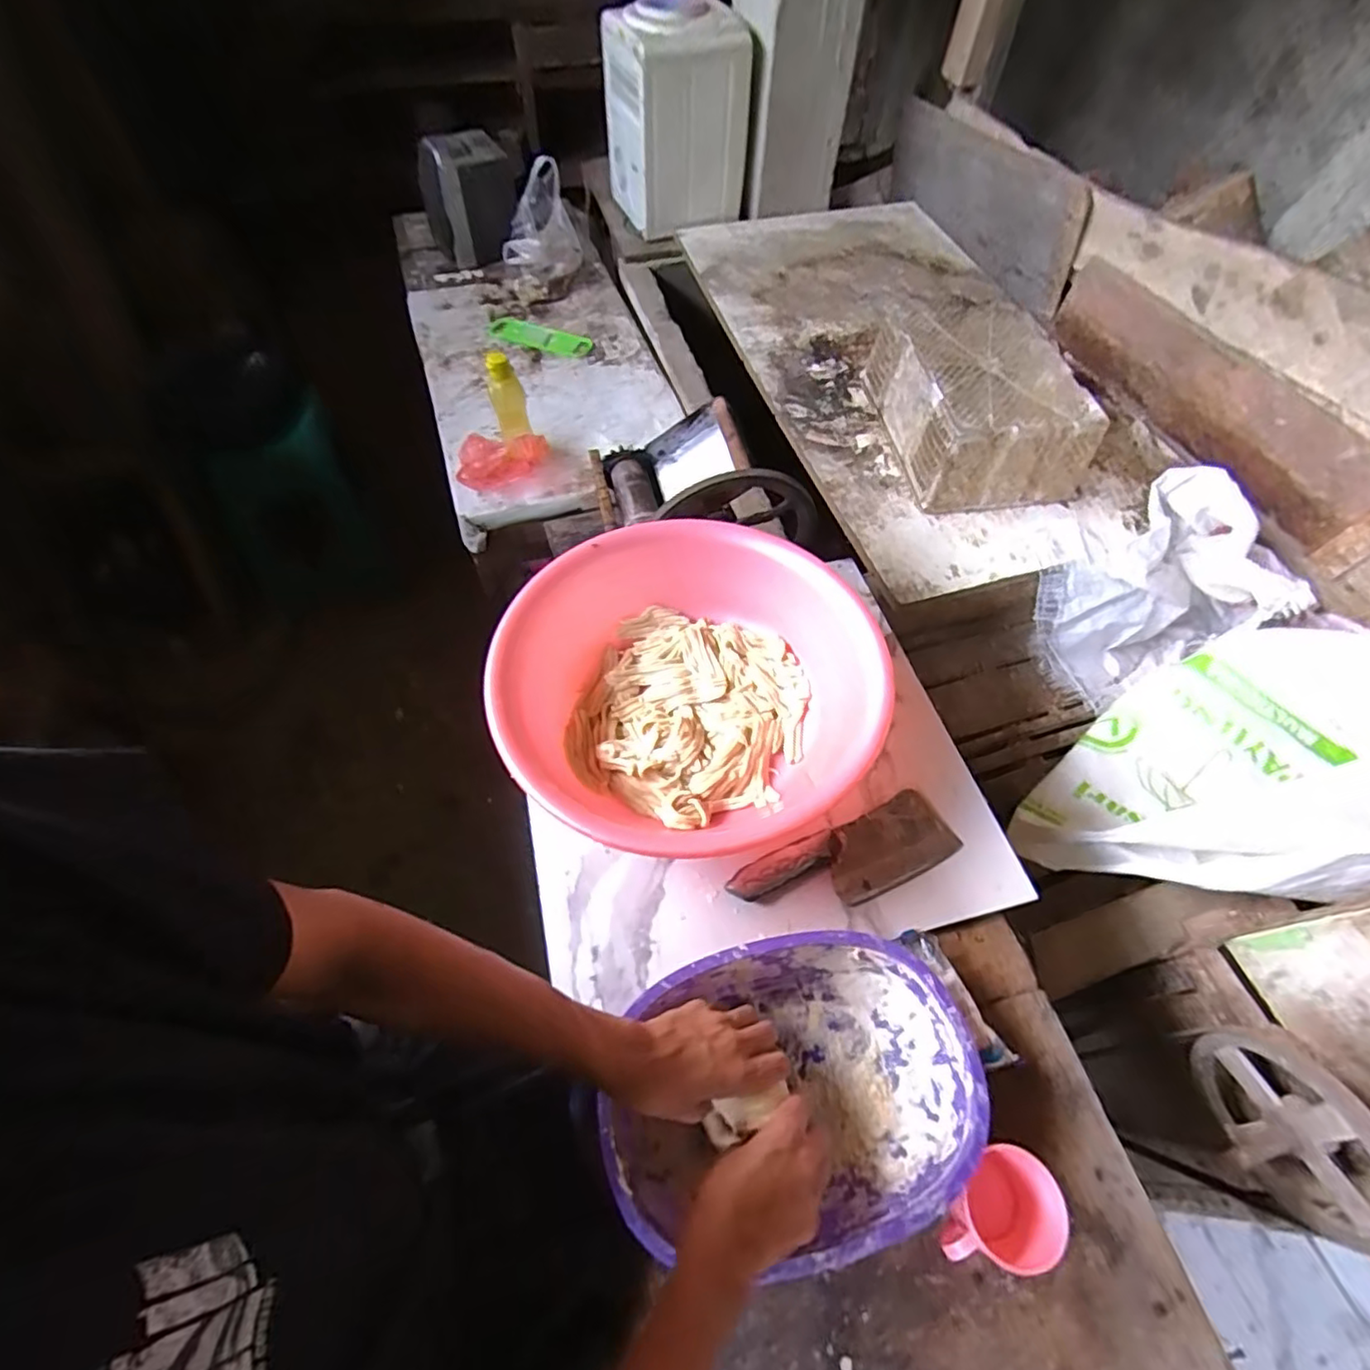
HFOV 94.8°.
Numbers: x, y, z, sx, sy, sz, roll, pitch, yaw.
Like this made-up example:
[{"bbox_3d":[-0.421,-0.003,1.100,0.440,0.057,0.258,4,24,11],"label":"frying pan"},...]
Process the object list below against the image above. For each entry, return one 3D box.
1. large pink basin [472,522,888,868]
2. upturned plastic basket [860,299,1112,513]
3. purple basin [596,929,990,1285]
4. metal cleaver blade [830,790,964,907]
[{"bbox_3d":[0.006,-0.006,0.714,0.392,0.114,0.427,1,56,-2],"label":"large pink basin"},{"bbox_3d":[0.601,-0.612,1.342,0.299,0.181,0.468,-4,57,-6],"label":"upturned plastic basket"},{"bbox_3d":[0.085,0.344,0.540,0.300,0.081,0.214,-11,58,-10],"label":"purple basin"},{"bbox_3d":[0.216,0.171,0.672,0.147,0.012,0.078,-23,61,-17],"label":"metal cleaver blade"}]

